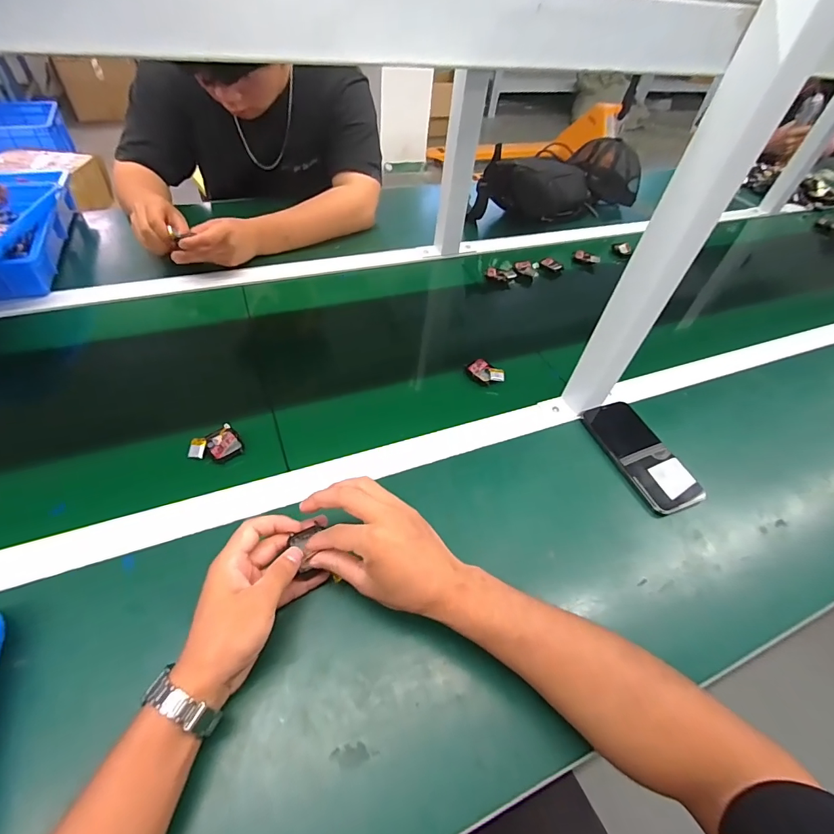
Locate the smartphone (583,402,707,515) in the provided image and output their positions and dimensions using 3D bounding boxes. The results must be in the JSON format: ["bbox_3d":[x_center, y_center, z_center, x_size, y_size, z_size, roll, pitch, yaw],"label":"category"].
[{"bbox_3d":[0.283,0.044,0.533,0.076,0.018,0.162,-14,53,-18],"label":"smartphone"}]

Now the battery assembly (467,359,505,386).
[{"bbox_3d":[0.102,-0.063,0.611,0.053,0.014,0.035,34,54,21],"label":"battery assembly"}]

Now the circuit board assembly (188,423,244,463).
[{"bbox_3d":[-0.232,0.032,0.480,0.055,0.019,0.038,-18,54,-20],"label":"circuit board assembly"}]

